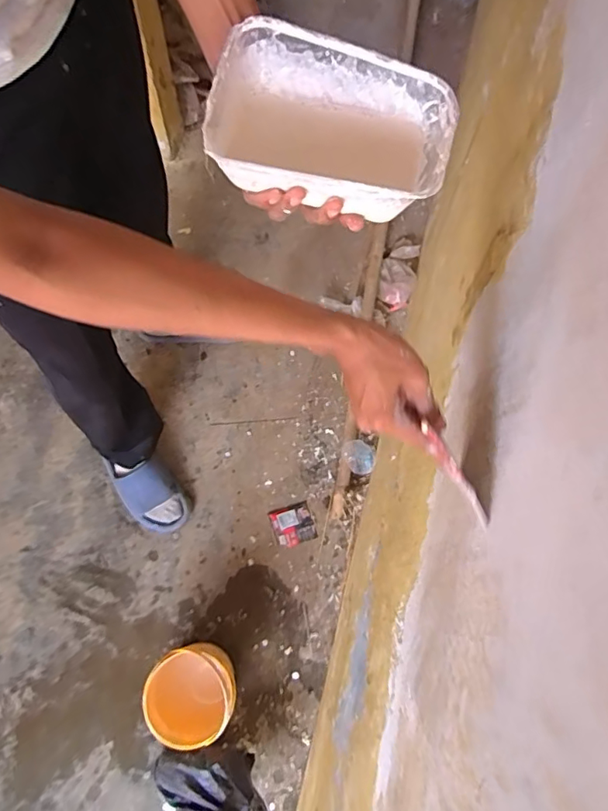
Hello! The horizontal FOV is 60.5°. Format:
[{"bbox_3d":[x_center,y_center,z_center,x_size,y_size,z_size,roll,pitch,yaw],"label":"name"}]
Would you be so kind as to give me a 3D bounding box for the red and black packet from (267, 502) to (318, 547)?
[{"bbox_3d":[-0.024,0.277,1.210,0.093,0.008,0.087,-19,73,-8],"label":"red and black packet"}]

